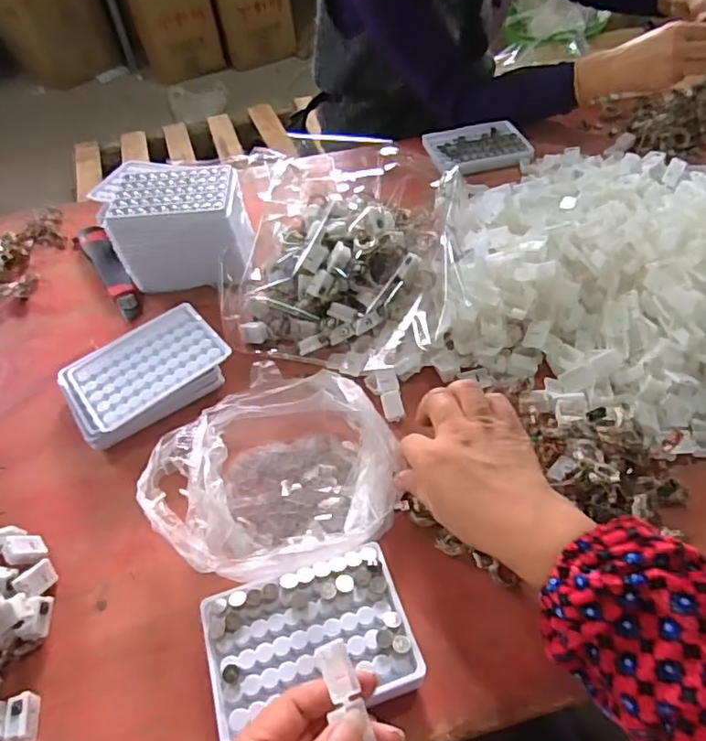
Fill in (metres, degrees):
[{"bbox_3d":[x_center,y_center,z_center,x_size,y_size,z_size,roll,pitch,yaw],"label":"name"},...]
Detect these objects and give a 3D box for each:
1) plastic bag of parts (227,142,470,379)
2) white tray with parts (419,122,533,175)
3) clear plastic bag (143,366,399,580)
[{"bbox_3d":[-0.014,-0.117,0.581,0.234,0.119,0.206,10,52,13],"label":"plastic bag of parts"},{"bbox_3d":[0.172,-0.306,0.795,0.132,0.013,0.100,-10,50,-3],"label":"white tray with parts"},{"bbox_3d":[-0.052,0.085,0.459,0.195,0.061,0.160,-35,56,-23],"label":"clear plastic bag"}]

